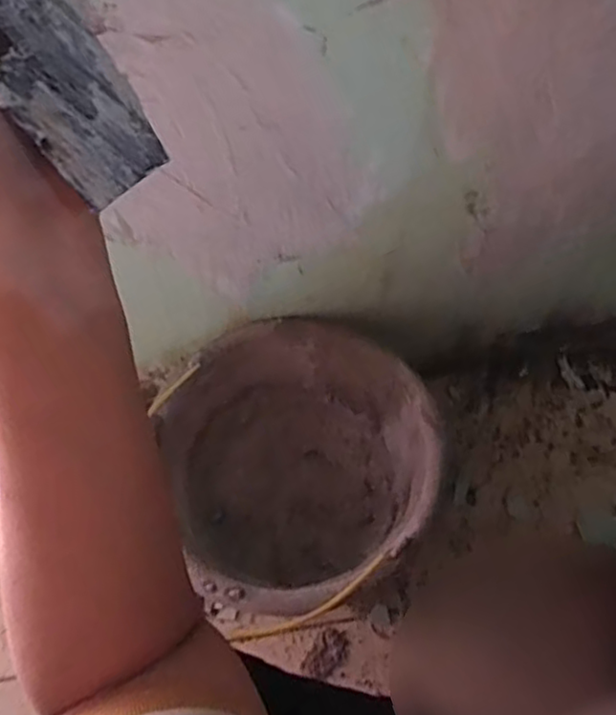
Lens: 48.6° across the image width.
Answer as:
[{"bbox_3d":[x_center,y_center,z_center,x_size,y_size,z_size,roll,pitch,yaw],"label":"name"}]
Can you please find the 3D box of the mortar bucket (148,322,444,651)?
[{"bbox_3d":[-0.011,0.120,0.722,0.247,0.182,0.263,1,64,-2],"label":"mortar bucket"}]

